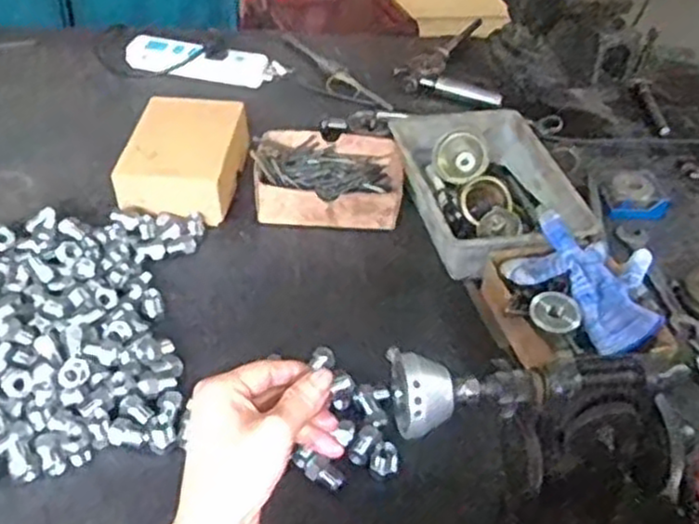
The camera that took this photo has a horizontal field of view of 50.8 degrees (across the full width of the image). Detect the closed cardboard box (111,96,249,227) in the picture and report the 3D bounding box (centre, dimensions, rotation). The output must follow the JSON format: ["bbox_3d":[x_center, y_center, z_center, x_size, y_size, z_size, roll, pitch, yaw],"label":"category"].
[{"bbox_3d":[-0.191,-0.125,0.855,0.130,0.068,0.156,5,41,-2],"label":"closed cardboard box"}]

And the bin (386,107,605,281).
[{"bbox_3d":[0.155,-0.084,0.864,0.182,0.073,0.246,-10,43,-18],"label":"bin"}]

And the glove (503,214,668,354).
[{"bbox_3d":[0.234,0.018,0.727,0.105,0.044,0.161,-28,51,-33],"label":"glove"}]

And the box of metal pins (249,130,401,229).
[{"bbox_3d":[-0.025,-0.102,0.879,0.176,0.045,0.139,3,41,-3],"label":"box of metal pins"}]

